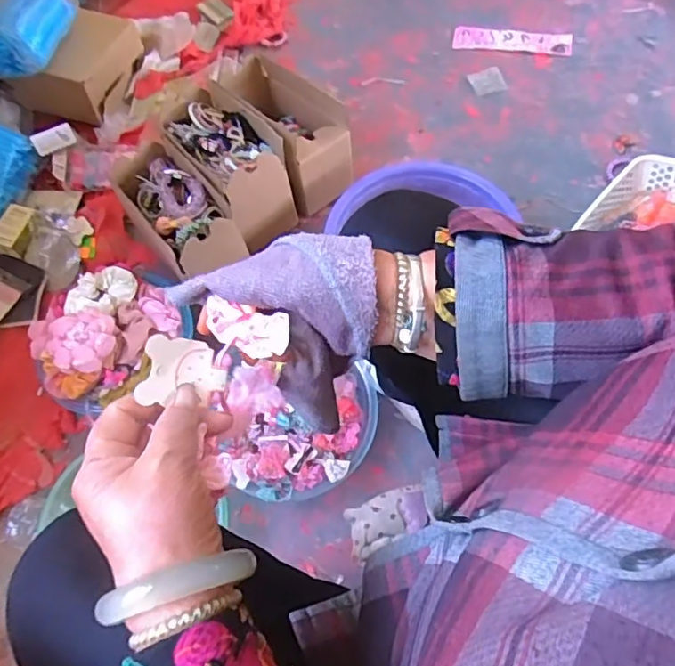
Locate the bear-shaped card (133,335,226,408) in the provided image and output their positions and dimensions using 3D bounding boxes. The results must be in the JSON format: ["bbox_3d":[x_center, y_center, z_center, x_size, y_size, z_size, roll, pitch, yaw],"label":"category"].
[{"bbox_3d":[-0.088,0.022,0.327,0.049,0.004,0.036,9,82,-34],"label":"bear-shaped card"}]

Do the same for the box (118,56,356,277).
[{"bbox_3d":[-0.163,-0.246,0.915,0.234,0.191,0.358,34,71,17],"label":"box"}]

